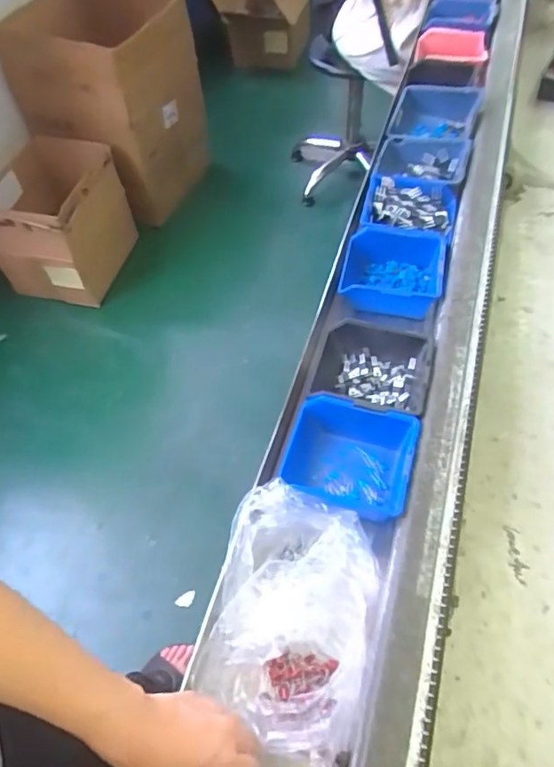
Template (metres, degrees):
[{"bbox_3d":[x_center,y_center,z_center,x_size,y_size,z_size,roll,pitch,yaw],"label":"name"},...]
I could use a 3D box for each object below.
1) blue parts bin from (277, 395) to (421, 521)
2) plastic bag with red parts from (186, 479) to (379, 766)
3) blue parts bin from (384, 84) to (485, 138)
[{"bbox_3d":[0.076,0.086,0.604,0.141,0.066,0.125,12,58,12],"label":"blue parts bin"},{"bbox_3d":[0.015,0.218,0.515,0.143,0.076,0.218,9,57,11],"label":"plastic bag with red parts"},{"bbox_3d":[0.270,-0.450,0.942,0.143,0.075,0.122,10,57,11],"label":"blue parts bin"}]

